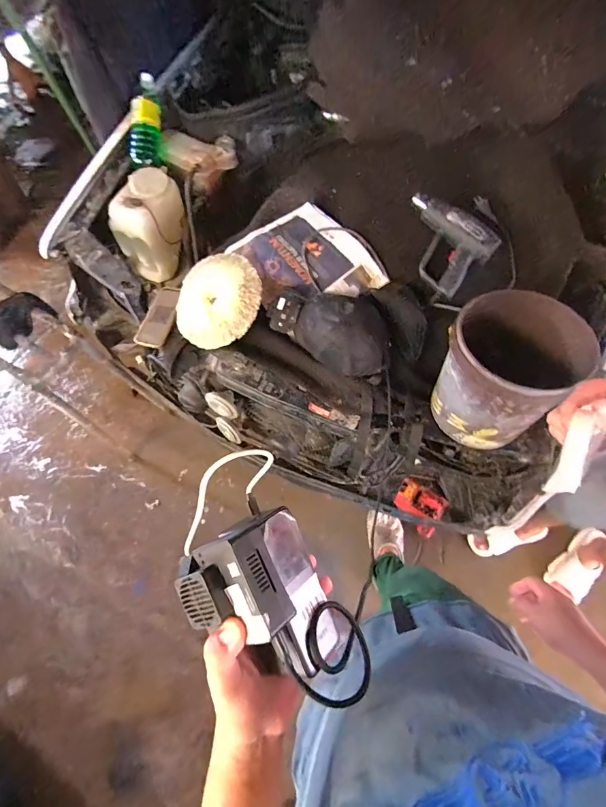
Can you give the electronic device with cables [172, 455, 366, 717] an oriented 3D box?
[{"bbox_3d":[-0.031,0.153,0.315,0.099,0.098,0.187,-27,69,-8],"label":"electronic device with cables"}]

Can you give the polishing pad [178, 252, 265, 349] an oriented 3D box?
[{"bbox_3d":[-0.203,-0.247,0.905,0.218,0.027,0.217,-28,76,15],"label":"polishing pad"}]

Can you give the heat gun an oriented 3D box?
[{"bbox_3d":[0.317,-0.379,0.906,0.160,0.087,0.225,-42,72,-13],"label":"heat gun"}]

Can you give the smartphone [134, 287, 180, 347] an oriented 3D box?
[{"bbox_3d":[-0.362,-0.223,0.979,0.089,0.016,0.169,12,75,17],"label":"smartphone"}]

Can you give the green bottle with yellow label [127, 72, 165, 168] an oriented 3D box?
[{"bbox_3d":[-0.461,-0.830,1.134,0.083,0.073,0.253,5,98,5],"label":"green bottle with yellow label"}]

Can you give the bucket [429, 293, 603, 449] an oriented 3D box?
[{"bbox_3d":[0.371,-0.069,0.735,0.230,0.226,0.233,-1,68,2],"label":"bucket"}]

